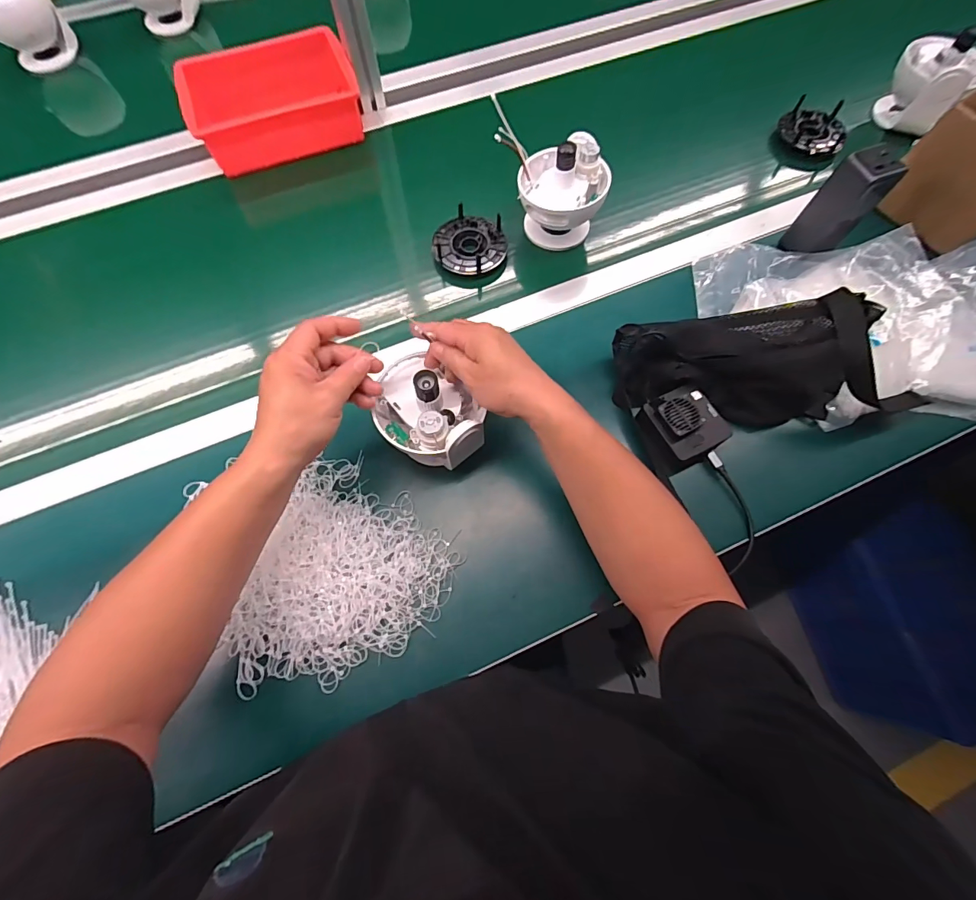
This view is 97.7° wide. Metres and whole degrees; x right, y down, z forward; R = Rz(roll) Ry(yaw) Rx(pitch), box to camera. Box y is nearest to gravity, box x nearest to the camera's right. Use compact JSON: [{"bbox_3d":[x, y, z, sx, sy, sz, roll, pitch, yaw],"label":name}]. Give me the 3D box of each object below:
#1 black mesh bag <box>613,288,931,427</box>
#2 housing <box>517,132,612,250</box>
[{"bbox_3d":[0.312,-0.101,0.488,0.316,0.102,0.118,-1,70,0],"label":"black mesh bag"},{"bbox_3d":[0.099,-0.342,0.574,0.115,0.106,0.104,8,71,4],"label":"housing"}]

